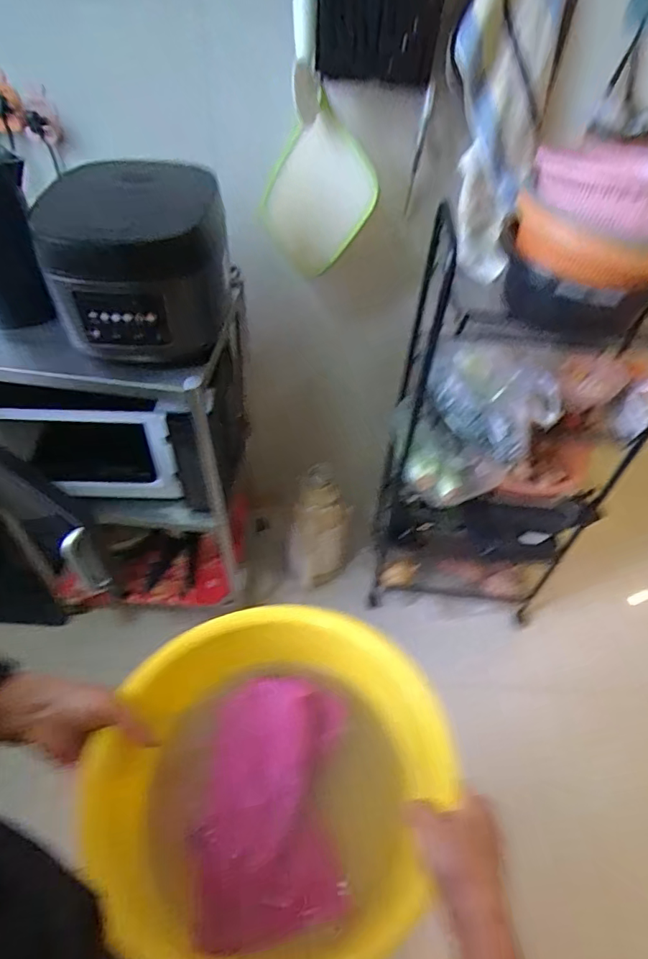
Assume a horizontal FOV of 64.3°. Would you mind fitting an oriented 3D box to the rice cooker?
[{"bbox_3d":[-0.267,-0.321,0.775,0.221,0.212,0.231,-1,47,-4],"label":"rice cooker"}]

